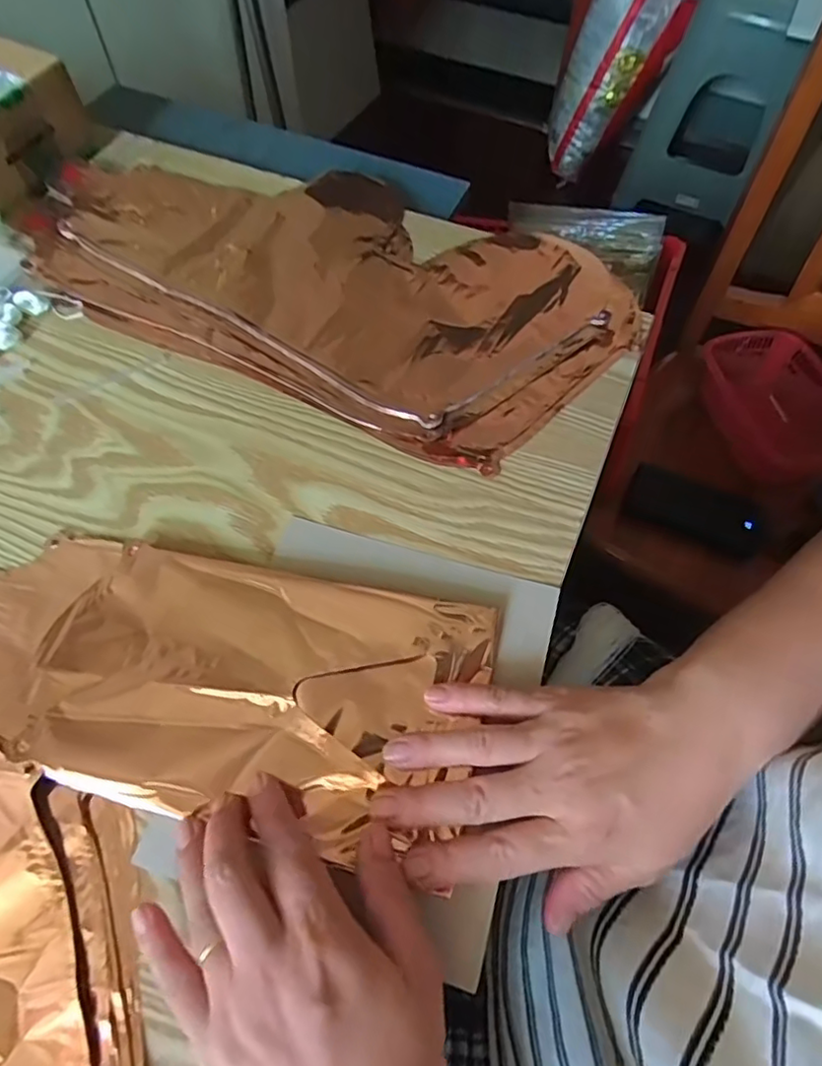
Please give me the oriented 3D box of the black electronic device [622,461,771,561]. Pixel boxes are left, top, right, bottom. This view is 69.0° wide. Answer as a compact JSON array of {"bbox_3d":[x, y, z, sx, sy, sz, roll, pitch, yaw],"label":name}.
[{"bbox_3d":[0.342,-0.030,0.718,0.159,0.016,0.085,20,64,10],"label":"black electronic device"}]

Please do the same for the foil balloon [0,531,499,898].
[{"bbox_3d":[-0.115,0.072,0.313,0.301,0.017,0.130,7,62,3],"label":"foil balloon"}]

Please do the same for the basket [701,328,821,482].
[{"bbox_3d":[0.525,-0.166,0.828,0.266,0.137,0.125,25,65,12],"label":"basket"}]

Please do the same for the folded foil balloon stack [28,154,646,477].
[{"bbox_3d":[-0.072,-0.203,0.457,0.451,0.019,0.226,24,64,13],"label":"folded foil balloon stack"}]

